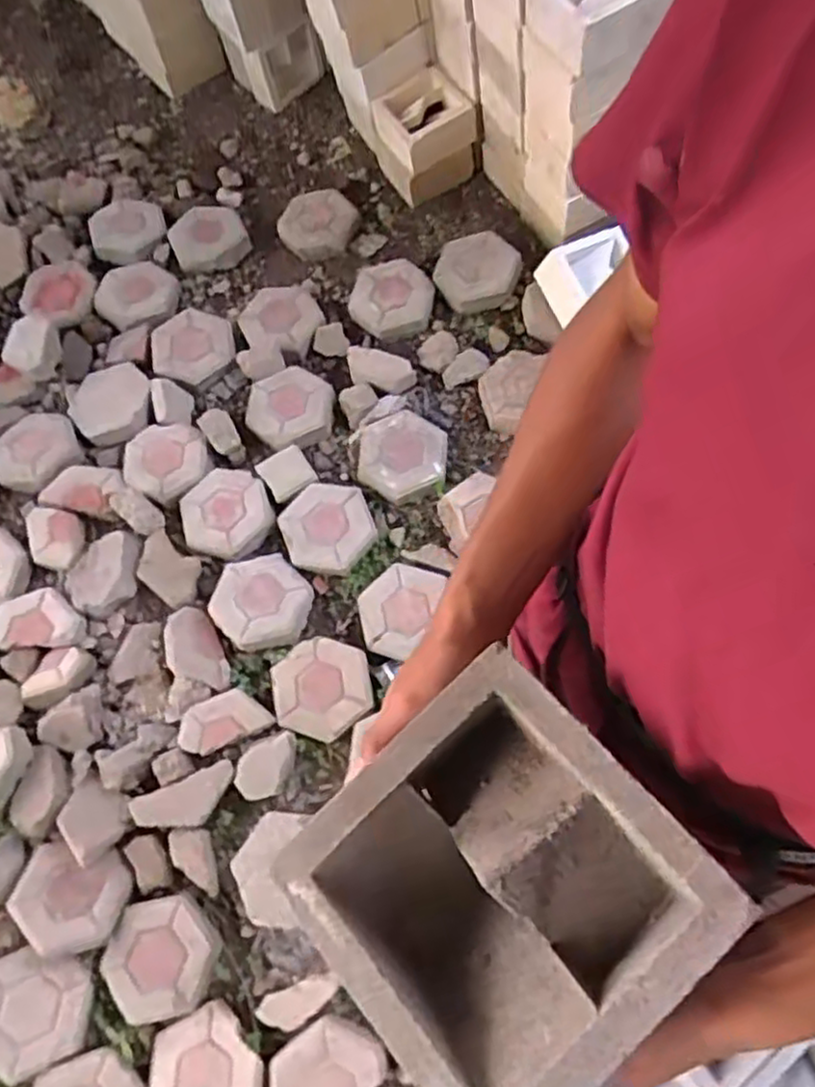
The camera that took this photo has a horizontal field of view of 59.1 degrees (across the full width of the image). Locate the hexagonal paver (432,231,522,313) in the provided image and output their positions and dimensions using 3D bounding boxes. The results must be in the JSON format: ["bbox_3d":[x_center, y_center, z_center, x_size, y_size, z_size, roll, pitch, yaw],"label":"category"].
[{"bbox_3d":[0.174,-0.682,1.802,0.203,0.073,0.197,-28,71,-8],"label":"hexagonal paver"}]

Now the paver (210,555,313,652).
[{"bbox_3d":[-0.319,0.119,1.553,0.210,0.058,0.216,9,70,6],"label":"paver"}]

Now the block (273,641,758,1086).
[{"bbox_3d":[0.050,0.199,0.424,0.194,0.074,0.195,-39,73,-12],"label":"block"}]

